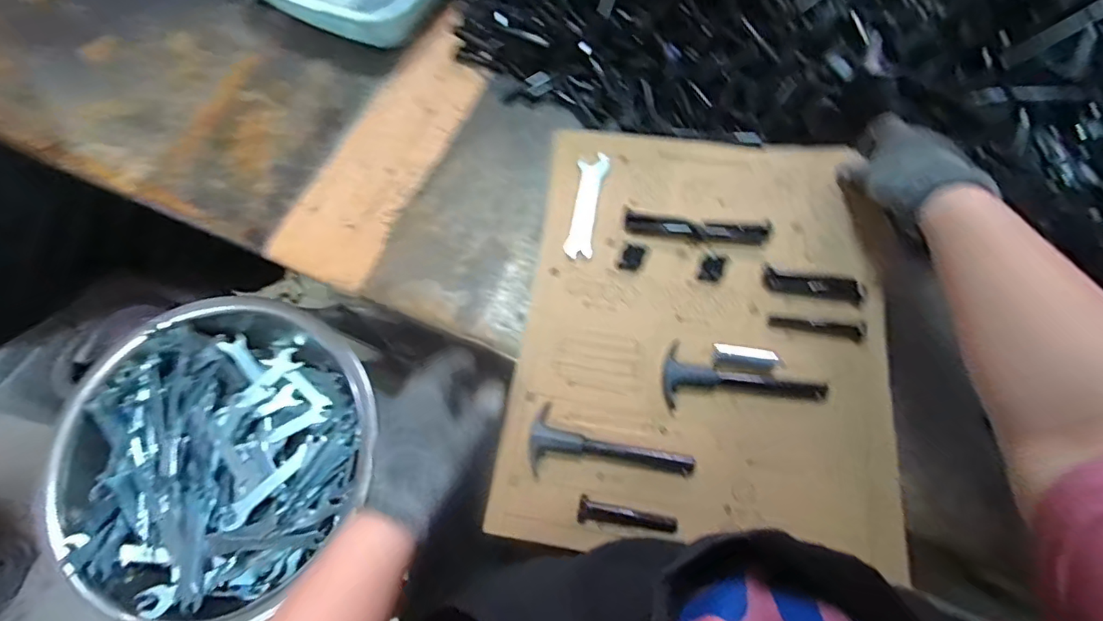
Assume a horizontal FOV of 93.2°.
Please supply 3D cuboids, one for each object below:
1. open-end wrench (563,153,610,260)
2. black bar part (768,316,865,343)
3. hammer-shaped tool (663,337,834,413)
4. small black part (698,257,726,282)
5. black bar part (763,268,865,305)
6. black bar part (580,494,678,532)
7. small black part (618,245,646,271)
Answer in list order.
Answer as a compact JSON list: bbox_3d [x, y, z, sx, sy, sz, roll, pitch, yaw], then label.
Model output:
[{"bbox_3d":[0.033,-0.100,0.490,0.026,0.008,0.107,11,71,6],"label":"open-end wrench"},{"bbox_3d":[0.222,0.013,0.437,0.074,0.009,0.014,9,71,6],"label":"black bar part"},{"bbox_3d":[0.156,0.062,0.426,0.128,0.011,0.053,9,71,6],"label":"hammer-shaped tool"},{"bbox_3d":[0.143,-0.037,0.463,0.018,0.004,0.023,16,72,8],"label":"small black part"},{"bbox_3d":[0.224,-0.021,0.447,0.078,0.010,0.021,11,71,7],"label":"black bar part"},{"bbox_3d":[0.057,0.157,0.394,0.073,0.013,0.017,9,71,6],"label":"black bar part"},{"bbox_3d":[0.073,-0.048,0.474,0.017,0.004,0.025,23,73,10],"label":"small black part"}]

